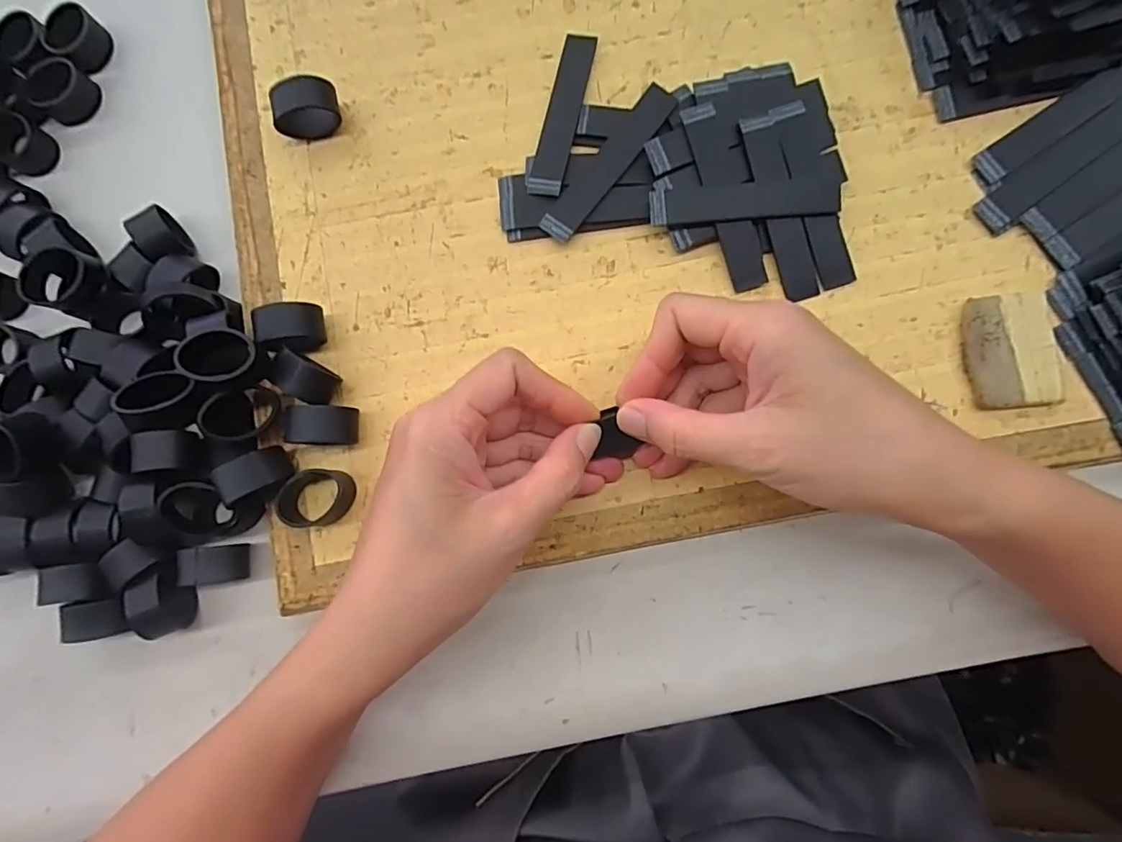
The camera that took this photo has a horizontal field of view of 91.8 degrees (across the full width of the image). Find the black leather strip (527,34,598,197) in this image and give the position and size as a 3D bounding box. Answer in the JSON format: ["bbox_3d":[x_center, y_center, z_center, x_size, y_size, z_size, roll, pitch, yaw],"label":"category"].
[{"bbox_3d":[0.002,-0.161,0.285,0.018,0.004,0.094,12,80,6],"label":"black leather strip"}]

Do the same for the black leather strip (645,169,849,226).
[{"bbox_3d":[0.091,-0.108,0.268,0.093,0.004,0.020,-6,90,0],"label":"black leather strip"}]

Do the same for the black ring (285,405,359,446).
[{"bbox_3d":[-0.112,0.002,0.260,0.028,0.023,0.018,-1,86,2],"label":"black ring"}]

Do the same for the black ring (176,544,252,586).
[{"bbox_3d":[-0.168,0.069,0.266,0.026,0.024,0.018,0,86,2],"label":"black ring"}]

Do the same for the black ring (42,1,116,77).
[{"bbox_3d":[-0.275,-0.217,0.310,0.029,0.018,0.029,0,86,2],"label":"black ring"}]

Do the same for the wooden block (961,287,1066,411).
[{"bbox_3d":[0.213,-0.034,0.257,0.039,0.008,0.054,-5,86,2],"label":"wooden block"}]

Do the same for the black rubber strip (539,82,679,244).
[{"bbox_3d":[0.024,-0.131,0.277,0.018,0.004,0.091,38,87,7],"label":"black rubber strip"}]

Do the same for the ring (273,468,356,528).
[{"bbox_3d":[-0.119,0.037,0.259,0.028,0.016,0.027,0,86,2],"label":"ring"}]

